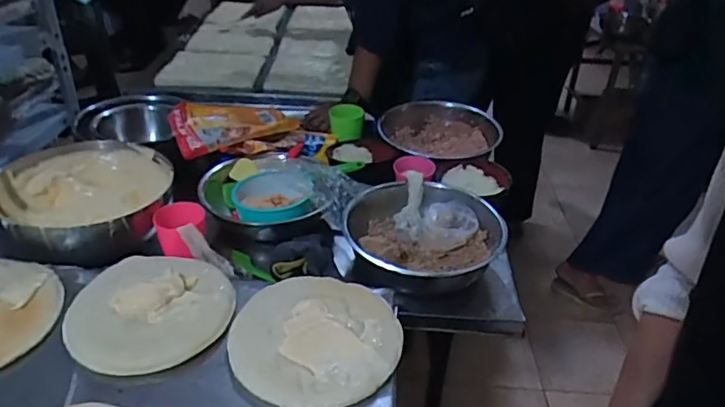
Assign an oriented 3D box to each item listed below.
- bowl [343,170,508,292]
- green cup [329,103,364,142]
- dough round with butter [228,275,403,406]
[{"bbox_3d":[0.104,0.055,0.949,0.238,0.086,0.266,28,40,35],"label":"bowl"},{"bbox_3d":[-0.036,-0.172,1.199,0.064,0.055,0.070,2,32,-1],"label":"green cup"},{"bbox_3d":[-0.051,0.163,0.696,0.209,0.027,0.186,-25,41,-37],"label":"dough round with butter"}]

